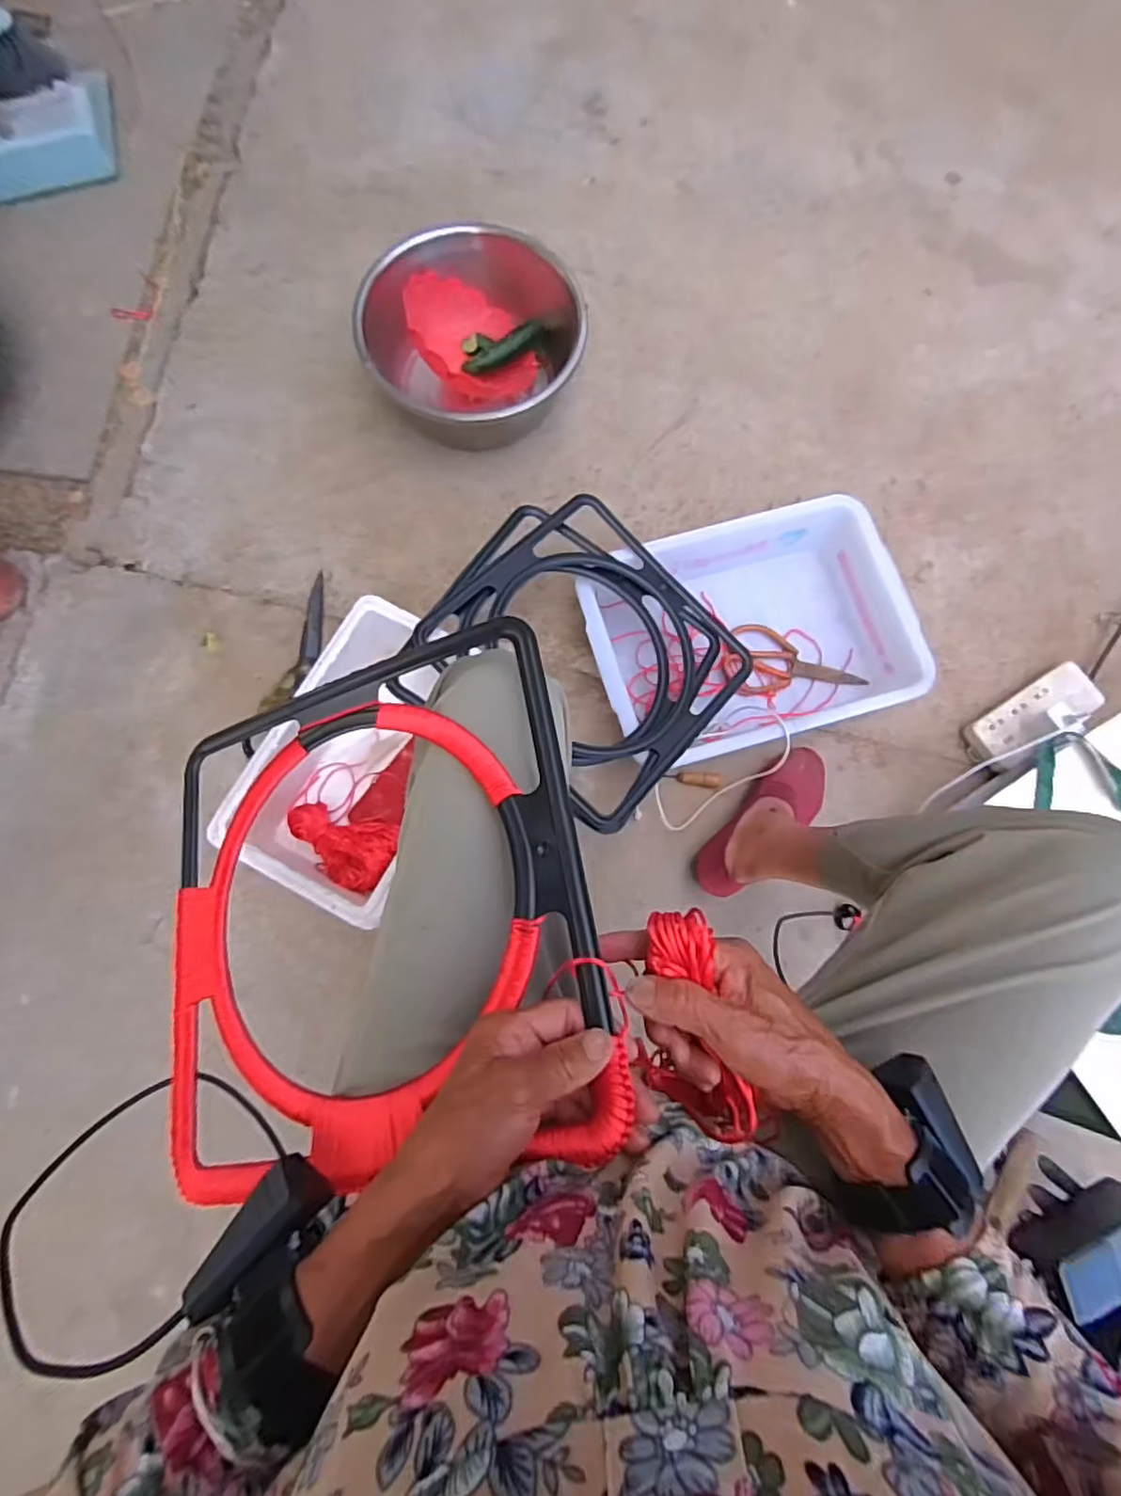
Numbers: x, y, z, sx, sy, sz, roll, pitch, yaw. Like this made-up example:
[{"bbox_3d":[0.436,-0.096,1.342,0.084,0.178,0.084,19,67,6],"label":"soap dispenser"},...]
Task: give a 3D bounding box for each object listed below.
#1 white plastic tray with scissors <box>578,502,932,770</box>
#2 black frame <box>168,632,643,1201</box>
[{"bbox_3d":[0.251,-0.160,0.884,0.426,0.097,0.315,-16,80,-5],"label":"white plastic tray with scissors"},{"bbox_3d":[-0.137,0.102,0.431,0.328,0.027,0.328,-18,71,15],"label":"black frame"}]

